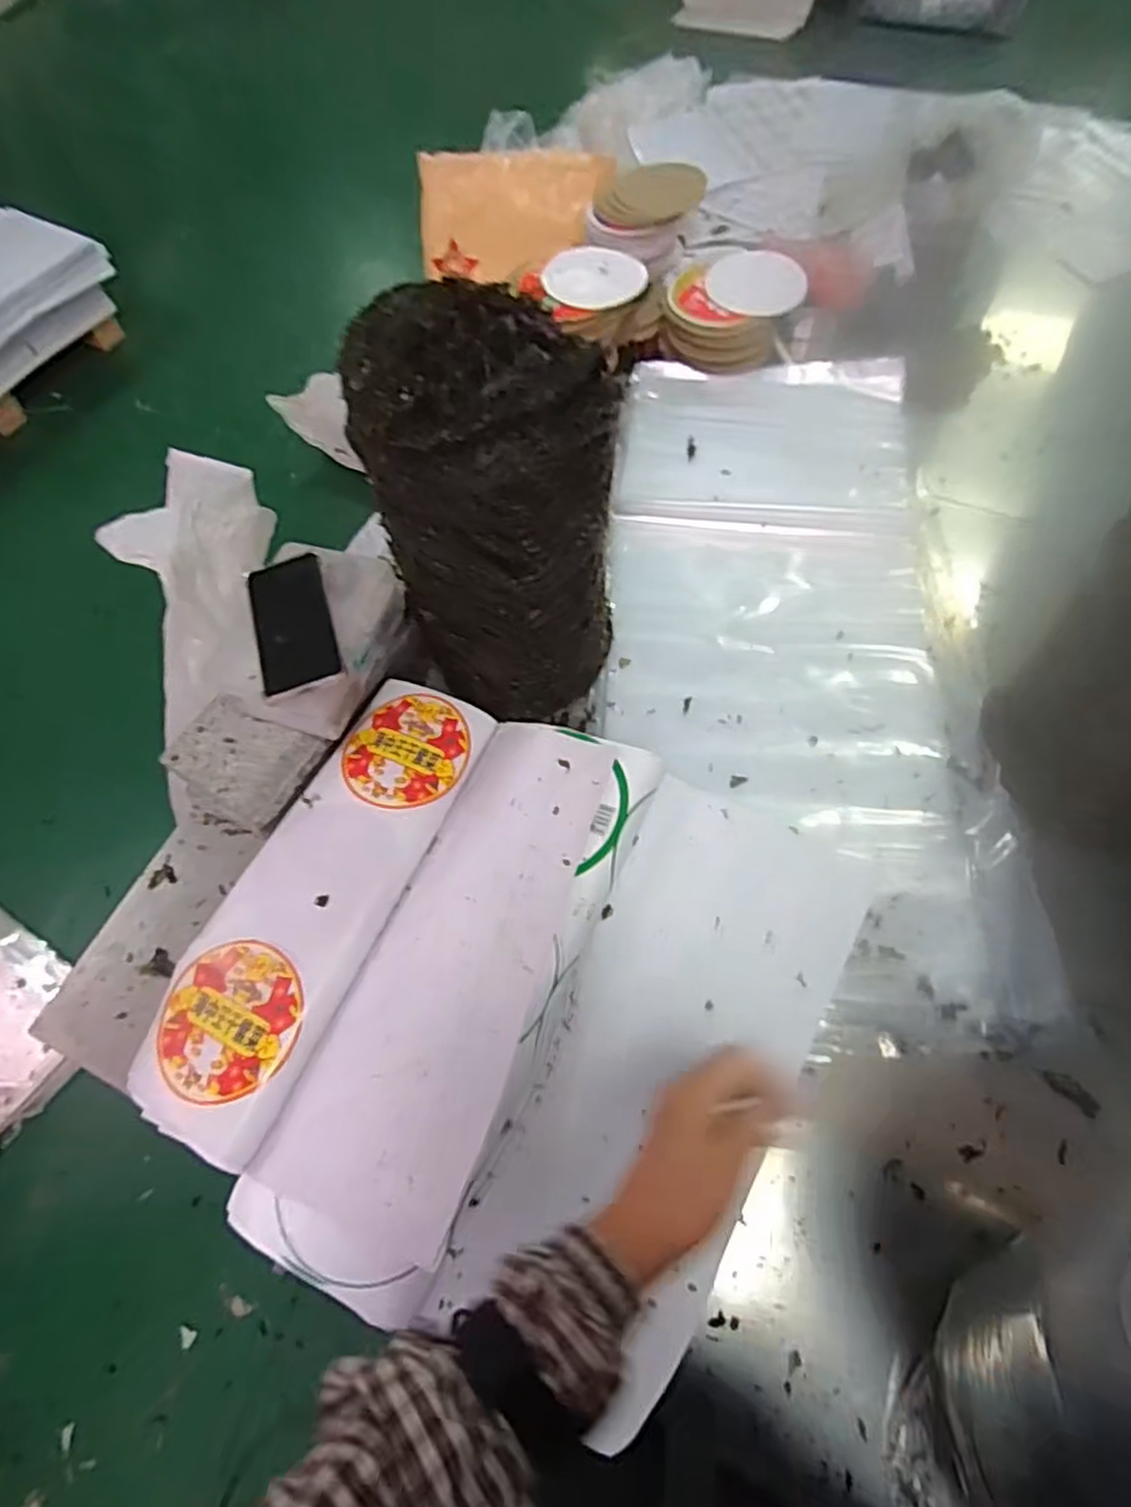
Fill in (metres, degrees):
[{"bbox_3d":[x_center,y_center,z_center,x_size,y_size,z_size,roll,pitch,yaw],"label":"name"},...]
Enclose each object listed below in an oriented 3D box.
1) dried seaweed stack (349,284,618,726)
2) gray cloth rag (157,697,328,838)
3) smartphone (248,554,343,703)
[{"bbox_3d":[-0.053,-0.188,0.660,0.187,0.394,0.148,-11,63,-2],"label":"dried seaweed stack"},{"bbox_3d":[-0.329,0.005,0.747,0.110,0.053,0.112,26,68,16],"label":"gray cloth rag"},{"bbox_3d":[-0.258,-0.123,0.688,0.070,0.010,0.151,-17,64,-5],"label":"smartphone"}]

